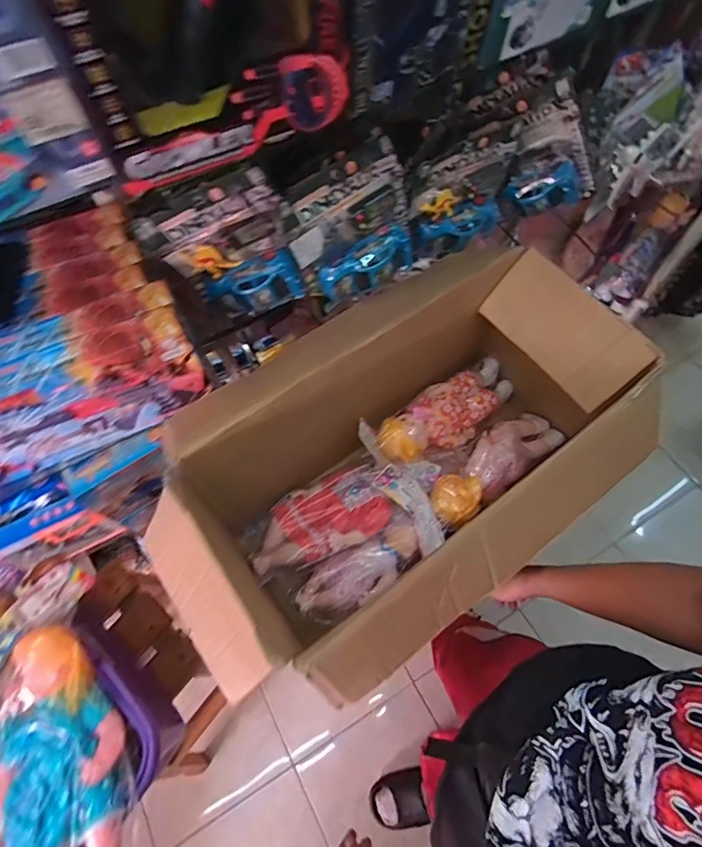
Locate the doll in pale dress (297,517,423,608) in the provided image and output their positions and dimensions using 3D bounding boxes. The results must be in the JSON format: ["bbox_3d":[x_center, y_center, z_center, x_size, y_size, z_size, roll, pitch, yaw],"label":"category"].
[{"bbox_3d":[0.021,0.261,0.824,0.238,0.066,0.091,-29,66,-14],"label":"doll in pale dress"}]

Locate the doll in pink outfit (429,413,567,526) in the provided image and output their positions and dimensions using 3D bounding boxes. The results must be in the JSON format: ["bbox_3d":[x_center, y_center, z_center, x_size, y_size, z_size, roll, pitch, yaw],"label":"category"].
[{"bbox_3d":[0.262,0.074,0.865,0.309,0.068,0.105,-31,65,-28],"label":"doll in pink outfit"}]

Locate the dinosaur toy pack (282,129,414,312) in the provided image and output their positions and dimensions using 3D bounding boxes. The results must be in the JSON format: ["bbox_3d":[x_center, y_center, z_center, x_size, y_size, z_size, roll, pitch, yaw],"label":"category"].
[{"bbox_3d":[0.005,-0.298,0.710,0.205,0.198,0.055,-37,40,0],"label":"dinosaur toy pack"}]

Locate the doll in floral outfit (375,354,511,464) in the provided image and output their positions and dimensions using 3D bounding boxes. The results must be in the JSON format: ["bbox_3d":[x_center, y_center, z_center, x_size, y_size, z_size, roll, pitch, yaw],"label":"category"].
[{"bbox_3d":[0.189,-0.024,0.903,0.326,0.091,0.120,-39,68,-18],"label":"doll in floral outfit"}]

